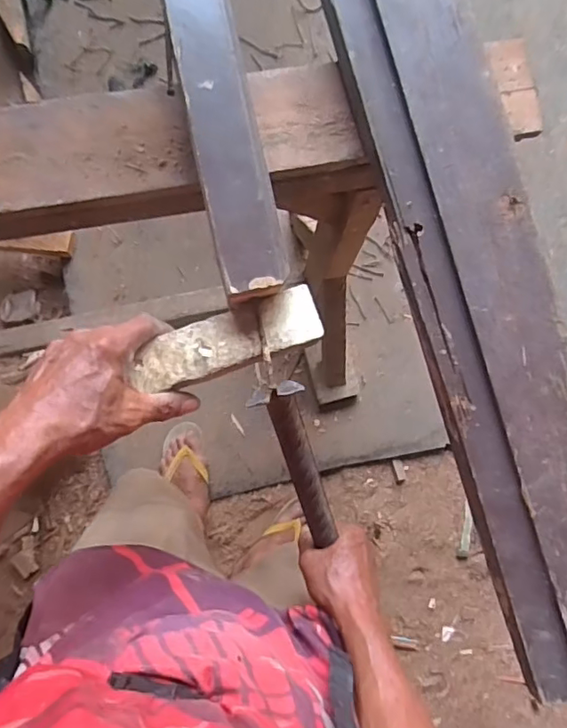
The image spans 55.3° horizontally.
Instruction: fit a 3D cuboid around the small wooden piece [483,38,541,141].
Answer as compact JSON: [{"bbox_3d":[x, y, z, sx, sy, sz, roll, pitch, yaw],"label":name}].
[{"bbox_3d":[0.252,-0.301,0.588,0.042,0.013,0.109,-9,85,-4],"label":"small wooden piece"}]

